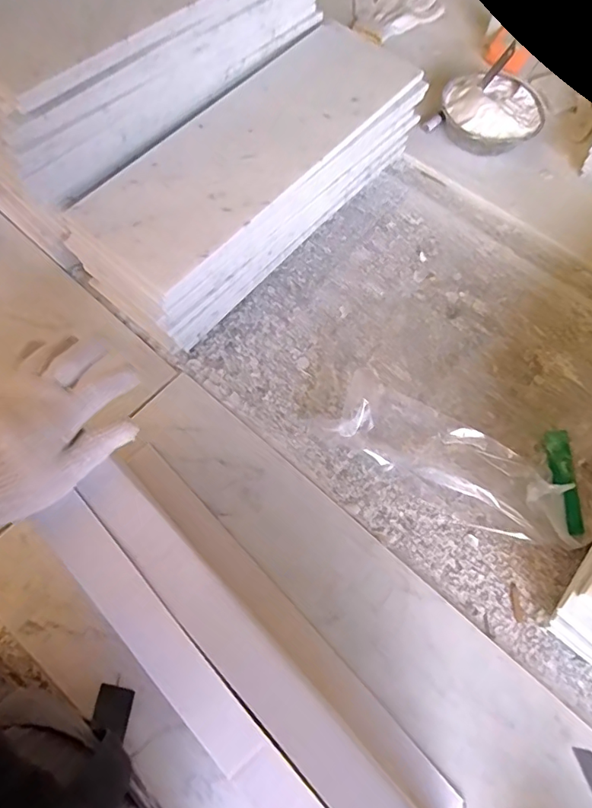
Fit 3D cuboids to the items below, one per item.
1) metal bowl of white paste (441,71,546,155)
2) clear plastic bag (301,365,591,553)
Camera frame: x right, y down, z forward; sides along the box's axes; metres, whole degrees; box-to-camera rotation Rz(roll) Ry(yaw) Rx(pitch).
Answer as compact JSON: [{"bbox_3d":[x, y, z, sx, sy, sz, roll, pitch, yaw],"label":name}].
[{"bbox_3d":[0.286,-0.423,0.729,0.140,0.056,0.129,0,67,-1],"label":"metal bowl of white paste"},{"bbox_3d":[0.172,0.060,0.543,0.291,0.040,0.100,31,69,12],"label":"clear plastic bag"}]

